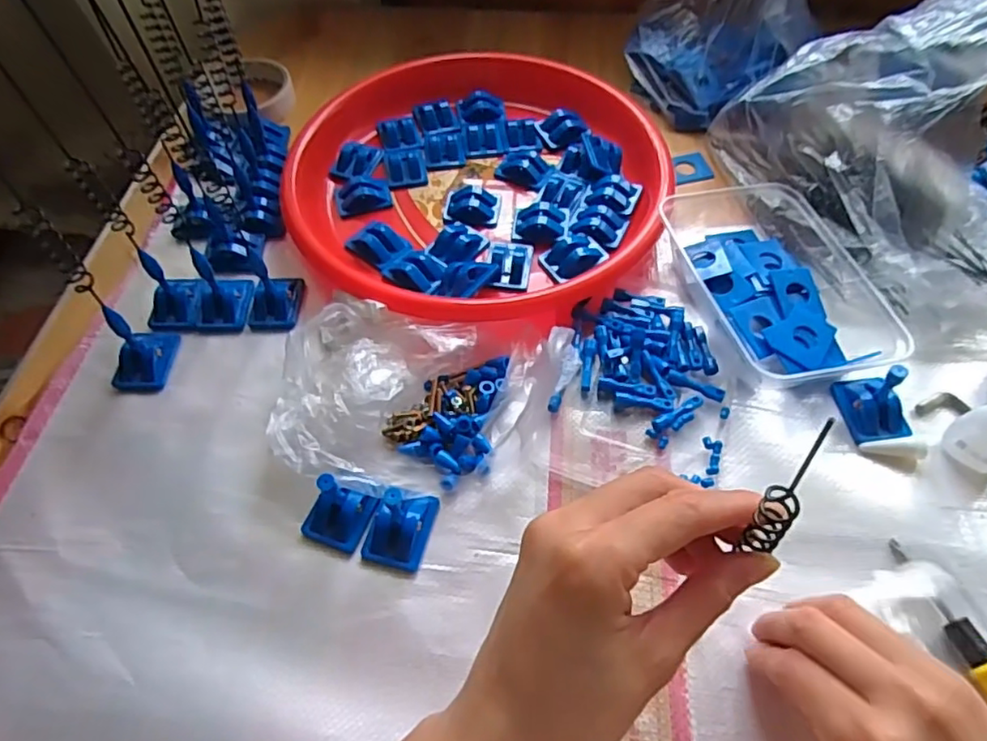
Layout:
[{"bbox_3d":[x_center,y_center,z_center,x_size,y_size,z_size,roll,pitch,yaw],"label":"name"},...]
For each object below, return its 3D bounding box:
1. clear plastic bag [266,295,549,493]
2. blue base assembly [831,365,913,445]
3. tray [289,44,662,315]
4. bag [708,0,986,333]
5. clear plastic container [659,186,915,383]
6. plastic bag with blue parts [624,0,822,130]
[{"bbox_3d":[-0.052,0.015,0.382,0.163,0.034,0.121,6,57,6],"label":"clear plastic bag"},{"bbox_3d":[0.236,0.014,0.367,0.029,0.043,0.044,-7,56,-3],"label":"blue base assembly"},{"bbox_3d":[-0.014,-0.160,0.486,0.286,0.036,0.274,-1,56,1],"label":"tray"},{"bbox_3d":[0.293,-0.166,0.429,0.140,0.131,0.236,-23,59,-13],"label":"bag"},{"bbox_3d":[0.197,-0.071,0.430,0.097,0.033,0.186,-18,58,-11],"label":"clear plastic container"},{"bbox_3d":[0.185,-0.310,0.511,0.175,0.153,0.110,15,58,11],"label":"plastic bag with blue parts"}]

